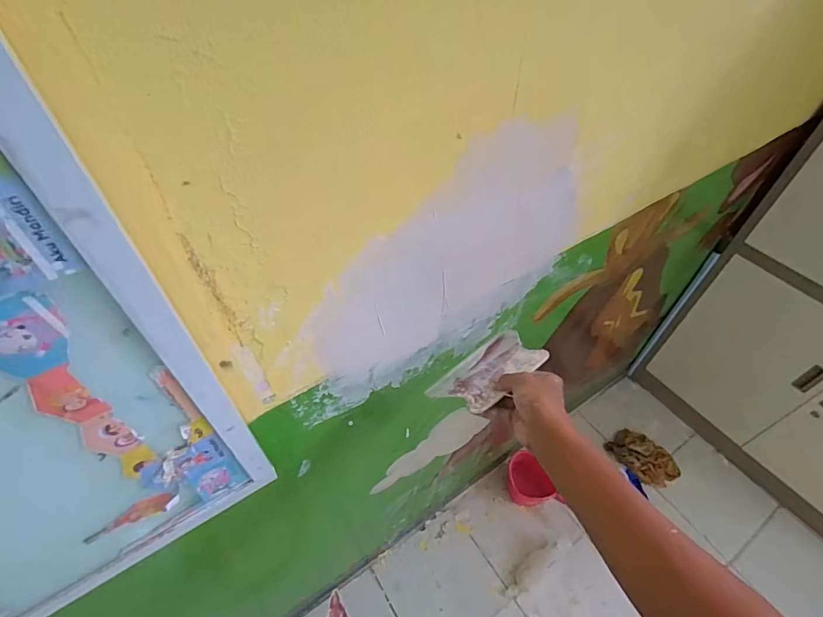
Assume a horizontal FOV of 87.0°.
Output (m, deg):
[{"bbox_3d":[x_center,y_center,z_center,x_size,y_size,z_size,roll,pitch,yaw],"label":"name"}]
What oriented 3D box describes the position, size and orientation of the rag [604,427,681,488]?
[{"bbox_3d":[0.785,0.512,1.470,0.231,0.082,0.130,31,56,23],"label":"rag"}]

